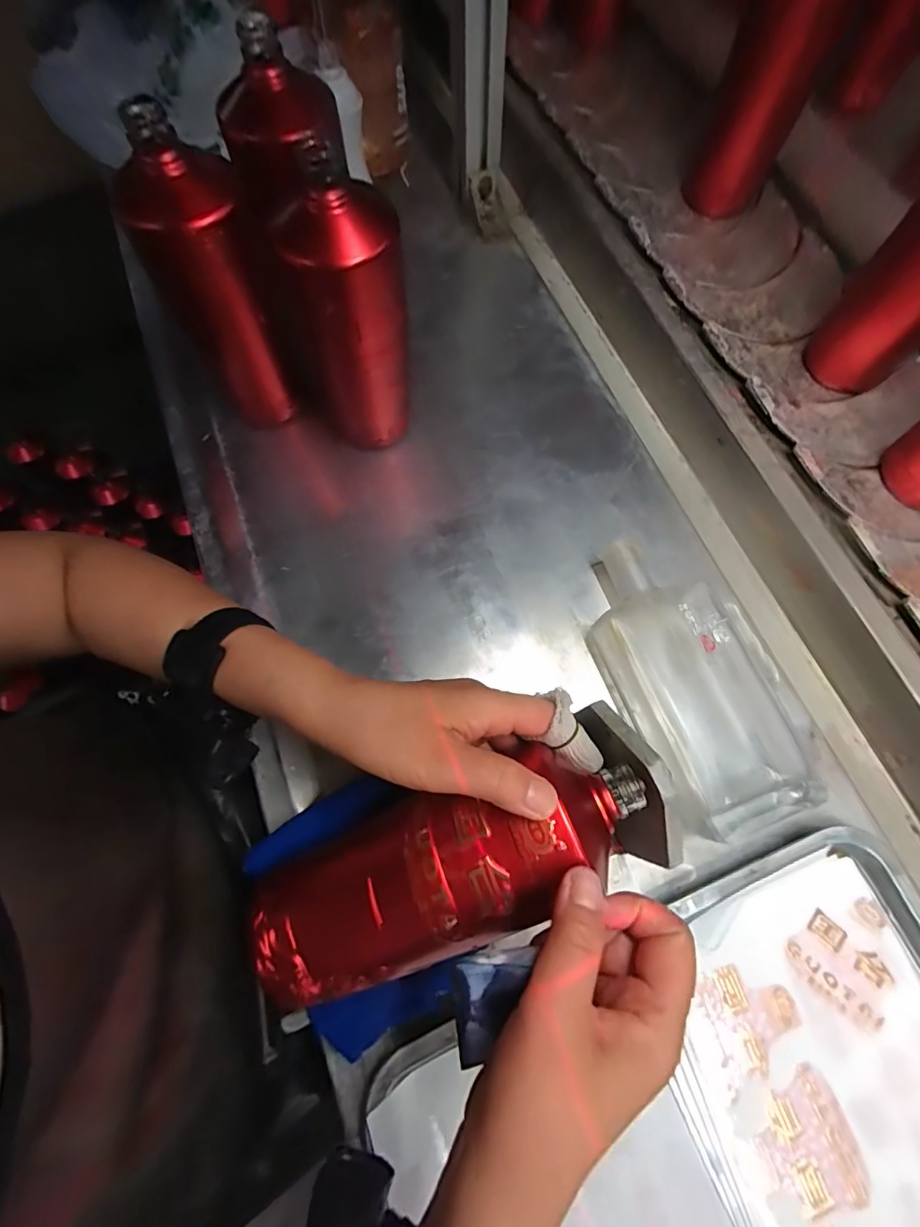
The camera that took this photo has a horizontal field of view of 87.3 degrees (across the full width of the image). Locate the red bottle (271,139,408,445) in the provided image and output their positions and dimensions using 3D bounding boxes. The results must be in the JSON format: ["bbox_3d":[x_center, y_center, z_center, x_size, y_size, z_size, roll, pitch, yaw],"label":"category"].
[{"bbox_3d":[-0.082,-0.225,0.380,0.088,0.205,0.081,-8,72,0],"label":"red bottle"}]

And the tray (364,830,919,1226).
[{"bbox_3d":[0.167,0.343,0.285,0.383,0.036,0.294,-21,73,-5],"label":"tray"}]

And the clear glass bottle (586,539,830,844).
[{"bbox_3d":[0.176,0.047,0.371,0.111,0.045,0.233,-18,72,-4],"label":"clear glass bottle"}]

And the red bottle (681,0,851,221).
[{"bbox_3d":[0.301,-0.527,0.465,0.080,0.205,0.083,21,74,9],"label":"red bottle"}]

